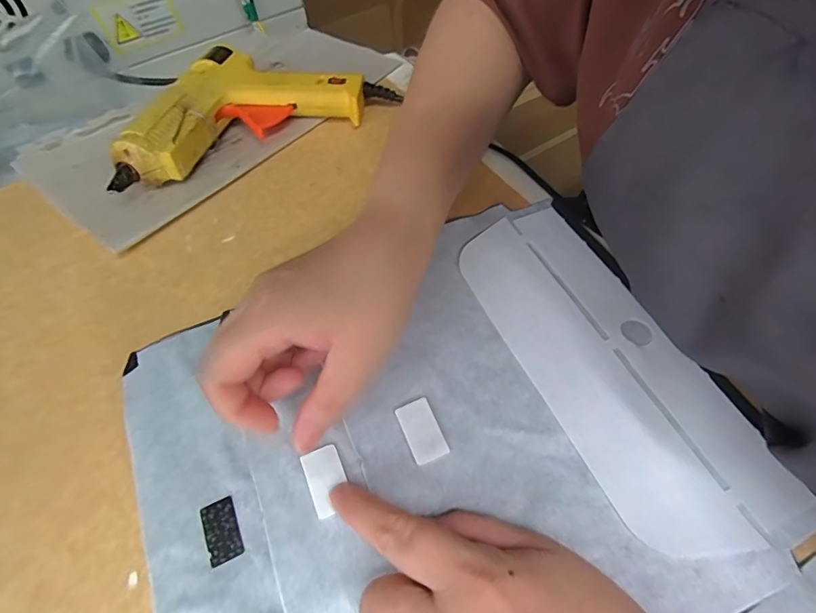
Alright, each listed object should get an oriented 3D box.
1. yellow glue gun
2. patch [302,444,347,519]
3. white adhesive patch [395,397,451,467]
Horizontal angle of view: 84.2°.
[{"bbox_3d":[-0.137,-0.174,0.380,0.227,0.044,0.124,-27,60,-13],"label":"yellow glue gun"},{"bbox_3d":[-0.042,0.088,0.230,0.019,0.004,0.032,-22,57,-12],"label":"patch"},{"bbox_3d":[0.007,0.066,0.241,0.019,0.004,0.032,-22,59,-10],"label":"white adhesive patch"}]

